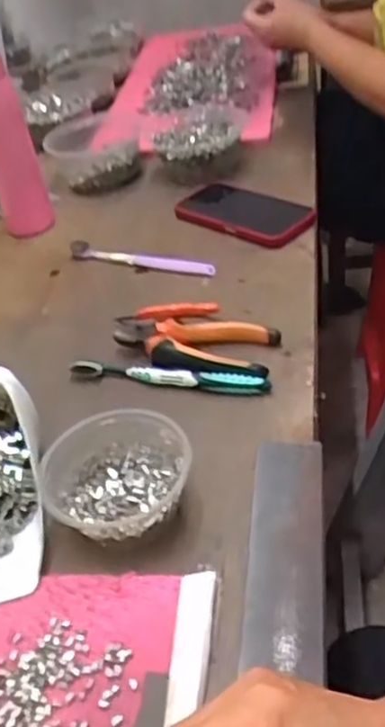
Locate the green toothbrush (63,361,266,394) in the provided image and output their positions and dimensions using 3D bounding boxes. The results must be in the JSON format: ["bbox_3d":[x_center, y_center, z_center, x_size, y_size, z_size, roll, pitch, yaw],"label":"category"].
[{"bbox_3d":[-0.024,0.008,0.625,0.184,0.018,0.020,4,42,20],"label":"green toothbrush"}]

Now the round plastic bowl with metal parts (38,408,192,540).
[{"bbox_3d":[-0.054,0.085,0.506,0.098,0.052,0.101,-8,39,6],"label":"round plastic bowl with metal parts"}]

